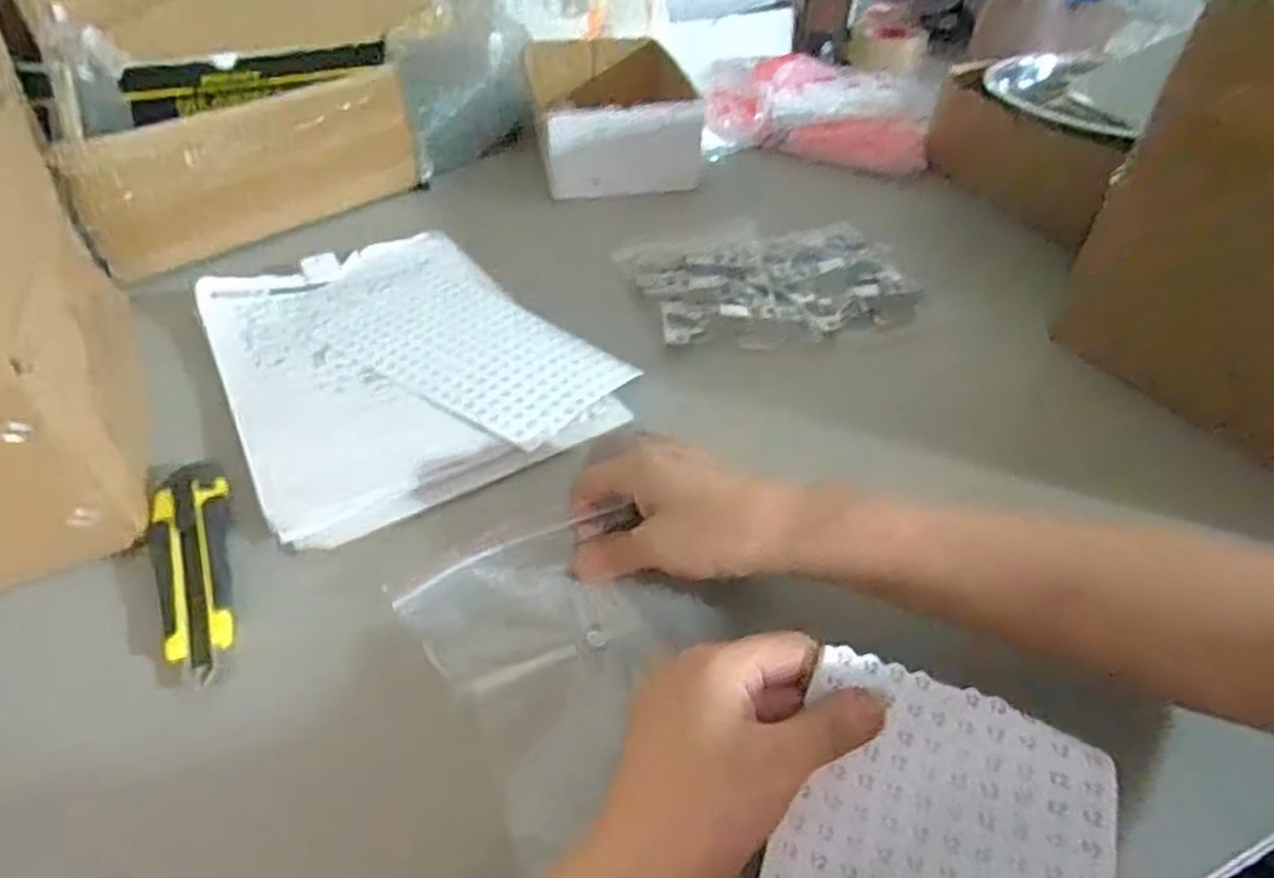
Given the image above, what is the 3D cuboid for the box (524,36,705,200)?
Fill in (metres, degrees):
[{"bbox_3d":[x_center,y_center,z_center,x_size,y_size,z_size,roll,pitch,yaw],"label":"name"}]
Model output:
[{"bbox_3d":[-0.035,-0.372,0.861,0.169,0.075,0.260,-6,42,-7],"label":"box"}]

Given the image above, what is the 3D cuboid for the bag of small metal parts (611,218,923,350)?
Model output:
[{"bbox_3d":[0.116,-0.145,0.653,0.233,0.015,0.182,-8,42,-9],"label":"bag of small metal parts"}]

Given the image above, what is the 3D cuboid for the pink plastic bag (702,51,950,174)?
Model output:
[{"bbox_3d":[0.187,-0.381,0.874,0.273,0.073,0.177,14,43,15],"label":"pink plastic bag"}]

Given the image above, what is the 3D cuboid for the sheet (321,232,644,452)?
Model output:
[{"bbox_3d":[-0.141,-0.088,0.592,0.136,0.004,0.296,-32,51,-31],"label":"sheet"}]

